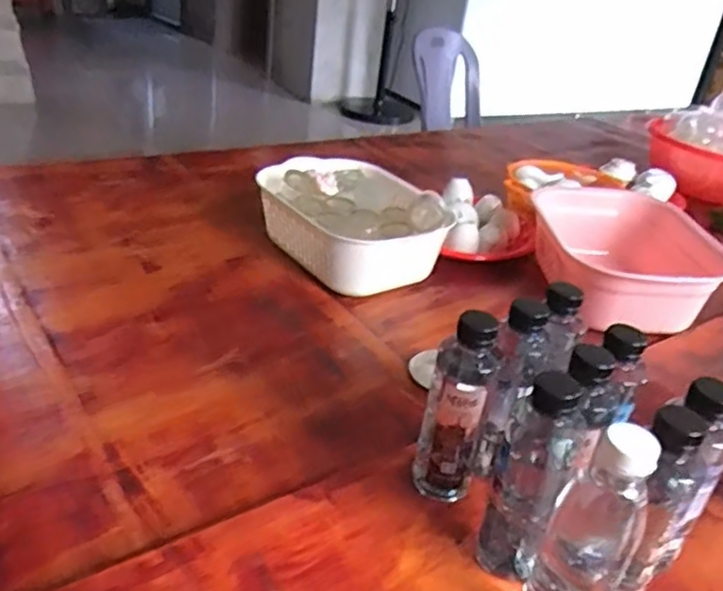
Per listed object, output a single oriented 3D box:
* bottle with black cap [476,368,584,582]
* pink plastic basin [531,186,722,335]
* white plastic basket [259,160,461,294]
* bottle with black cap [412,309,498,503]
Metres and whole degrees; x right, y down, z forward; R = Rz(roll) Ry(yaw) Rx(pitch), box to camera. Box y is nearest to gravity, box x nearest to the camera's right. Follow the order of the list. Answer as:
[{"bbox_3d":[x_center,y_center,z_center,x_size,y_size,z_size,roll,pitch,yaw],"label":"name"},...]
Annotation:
[{"bbox_3d":[0.126,0.137,0.487,0.053,0.176,0.060,18,32,20],"label":"bottle with black cap"},{"bbox_3d":[0.379,-0.064,0.973,0.208,0.102,0.293,5,30,-1],"label":"pink plastic basin"},{"bbox_3d":[-0.017,-0.109,0.989,0.217,0.104,0.278,-17,37,-33],"label":"white plastic basket"},{"bbox_3d":[0.078,0.102,0.556,0.051,0.187,0.054,10,31,7],"label":"bottle with black cap"}]

